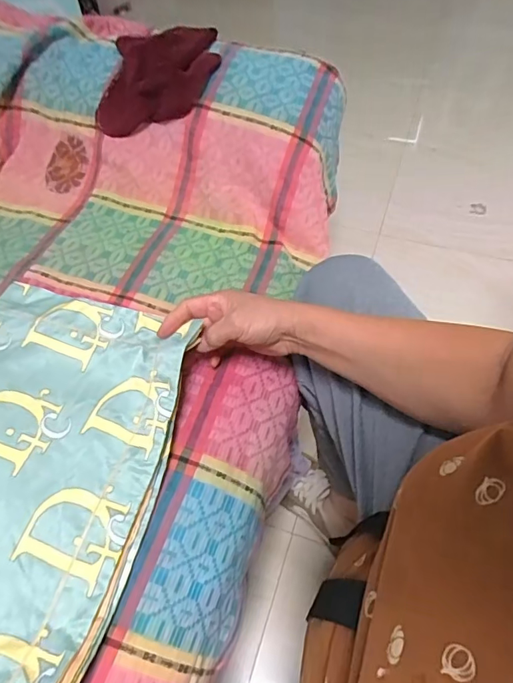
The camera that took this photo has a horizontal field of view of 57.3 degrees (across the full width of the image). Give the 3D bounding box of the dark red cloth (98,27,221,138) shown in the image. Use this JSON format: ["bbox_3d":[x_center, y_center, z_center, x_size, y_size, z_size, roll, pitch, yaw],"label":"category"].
[{"bbox_3d":[-0.142,-0.402,0.708,0.168,0.081,0.185,7,55,7],"label":"dark red cloth"}]

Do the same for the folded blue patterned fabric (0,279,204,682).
[{"bbox_3d":[-0.240,0.112,0.448,0.286,0.053,0.401,13,57,4],"label":"folded blue patterned fabric"}]

